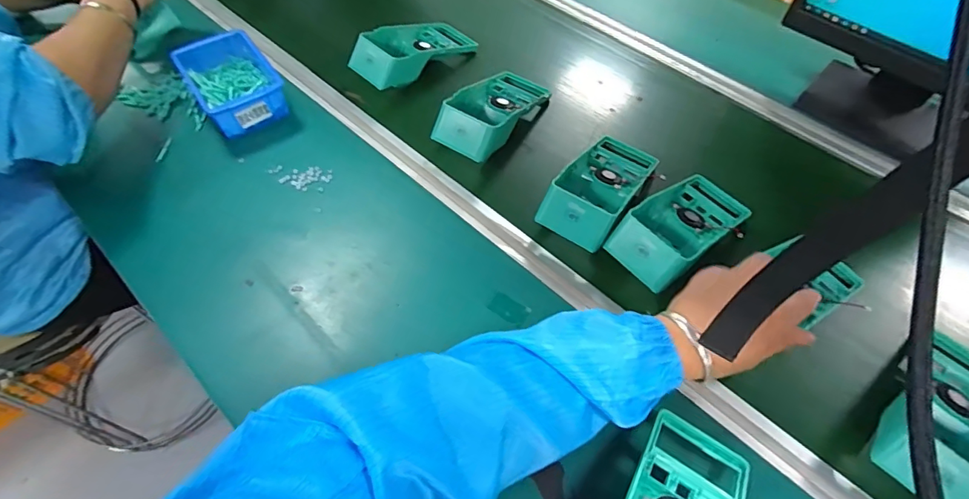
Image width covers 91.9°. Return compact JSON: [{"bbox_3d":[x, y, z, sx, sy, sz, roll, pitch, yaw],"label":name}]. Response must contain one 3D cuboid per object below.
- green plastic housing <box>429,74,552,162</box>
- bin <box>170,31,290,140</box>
[{"bbox_3d":[0.016,-0.193,0.629,0.087,0.056,0.192,32,59,18],"label":"green plastic housing"},{"bbox_3d":[-0.336,-0.225,0.623,0.103,0.057,0.155,-30,62,-22],"label":"bin"}]

